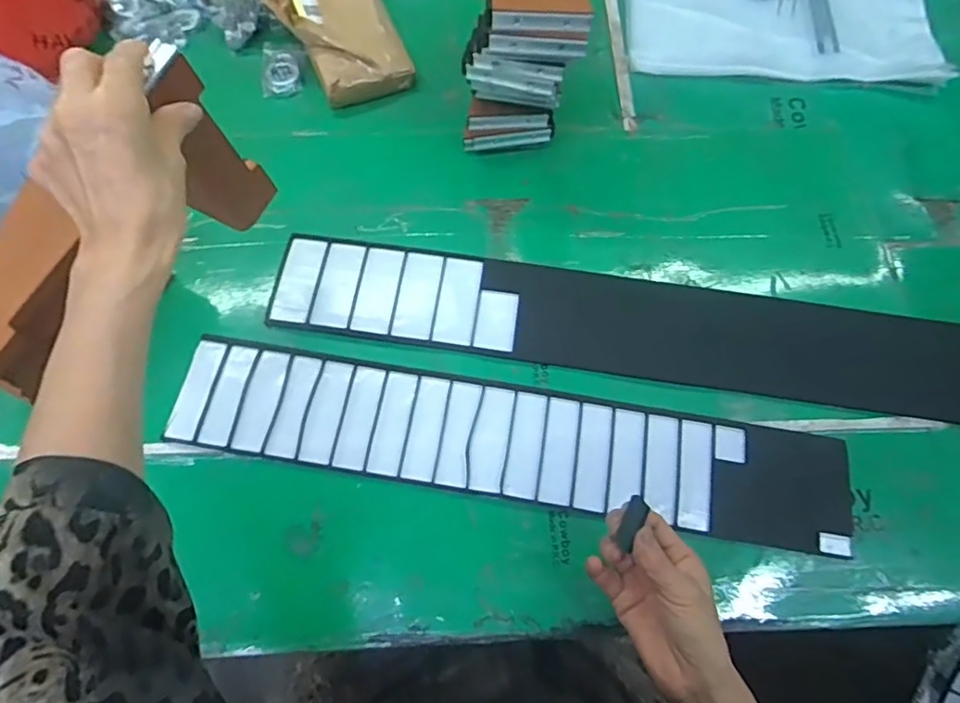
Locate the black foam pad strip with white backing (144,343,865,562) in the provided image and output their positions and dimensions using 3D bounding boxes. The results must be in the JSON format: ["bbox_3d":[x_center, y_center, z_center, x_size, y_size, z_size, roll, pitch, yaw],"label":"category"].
[{"bbox_3d":[0.026,0.075,0.491,0.552,0.005,0.091,9,67,2],"label":"black foam pad strip with white backing"}]

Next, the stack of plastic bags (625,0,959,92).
[{"bbox_3d":[0.358,-0.422,0.700,0.357,0.021,0.260,6,67,1],"label":"stack of plastic bags"}]

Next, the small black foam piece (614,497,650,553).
[{"bbox_3d":[0.099,0.110,0.383,0.004,0.034,0.015,6,21,-35],"label":"small black foam piece"}]

